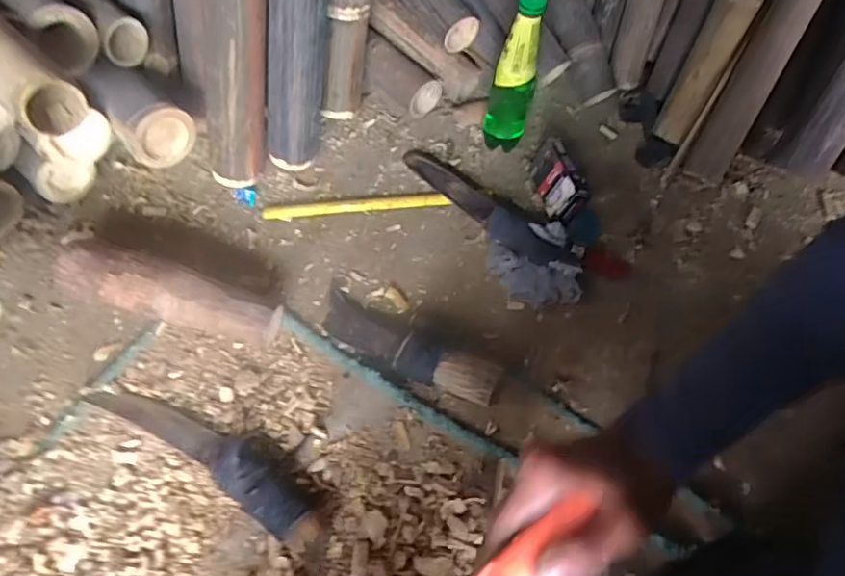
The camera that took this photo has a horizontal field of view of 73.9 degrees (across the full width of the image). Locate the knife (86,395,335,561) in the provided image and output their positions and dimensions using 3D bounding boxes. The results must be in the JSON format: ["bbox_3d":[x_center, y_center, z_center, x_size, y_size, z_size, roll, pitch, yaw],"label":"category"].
[{"bbox_3d":[-0.208,0.160,0.564,0.290,0.031,0.064,28,61,16],"label":"knife"}]

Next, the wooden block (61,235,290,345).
[{"bbox_3d":[-0.279,0.006,0.628,0.254,0.073,0.071,12,60,6],"label":"wooden block"}]

